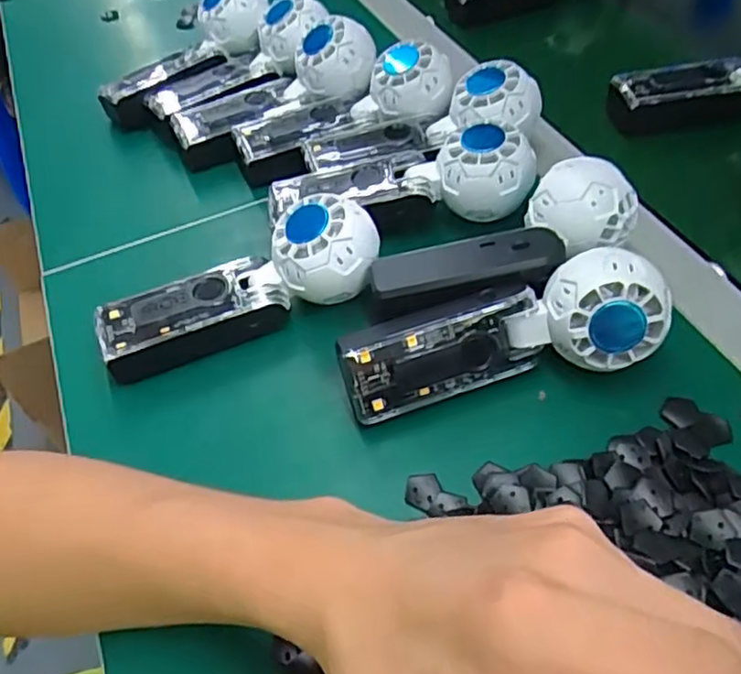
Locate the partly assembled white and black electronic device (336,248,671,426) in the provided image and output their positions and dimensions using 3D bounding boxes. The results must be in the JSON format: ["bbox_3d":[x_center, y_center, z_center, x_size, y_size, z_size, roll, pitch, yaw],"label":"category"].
[{"bbox_3d":[0.066,-0.003,0.349,0.166,0.060,0.056,-9,50,-2],"label":"partly assembled white and black electronic device"}]

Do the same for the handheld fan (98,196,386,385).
[{"bbox_3d":[-0.076,-0.027,0.397,0.172,0.046,0.054,-26,51,1],"label":"handheld fan"}]

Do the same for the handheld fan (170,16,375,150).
[{"bbox_3d":[-0.075,-0.194,0.518,0.165,0.044,0.061,-22,50,5],"label":"handheld fan"}]

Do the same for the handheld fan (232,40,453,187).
[{"bbox_3d":[-0.020,-0.171,0.495,0.166,0.051,0.062,-16,51,-8],"label":"handheld fan"}]

